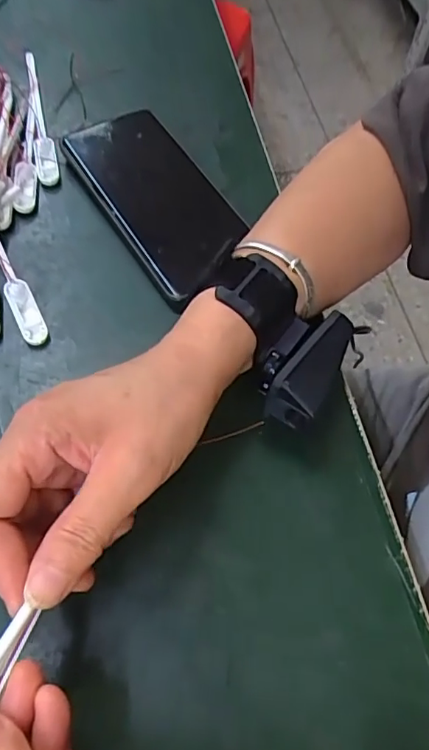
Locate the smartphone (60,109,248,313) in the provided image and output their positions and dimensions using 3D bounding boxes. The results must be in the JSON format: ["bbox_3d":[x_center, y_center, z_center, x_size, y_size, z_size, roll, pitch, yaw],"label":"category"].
[{"bbox_3d":[-0.039,-0.121,0.371,0.078,0.014,0.158,-30,67,-18],"label":"smartphone"}]

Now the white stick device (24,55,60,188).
[{"bbox_3d":[-0.133,-0.199,0.413,0.015,0.008,0.139,-12,63,-9],"label":"white stick device"}]

